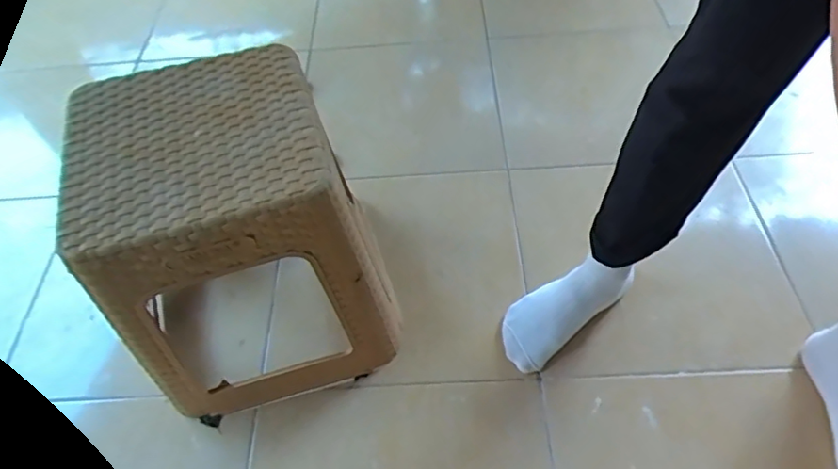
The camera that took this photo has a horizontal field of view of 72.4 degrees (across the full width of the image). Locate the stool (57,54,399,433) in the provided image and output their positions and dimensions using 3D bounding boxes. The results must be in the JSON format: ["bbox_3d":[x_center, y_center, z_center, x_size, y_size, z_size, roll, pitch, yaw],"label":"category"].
[{"bbox_3d":[-0.219,0.007,0.766,0.314,0.360,0.310,-17,54,-10],"label":"stool"}]

